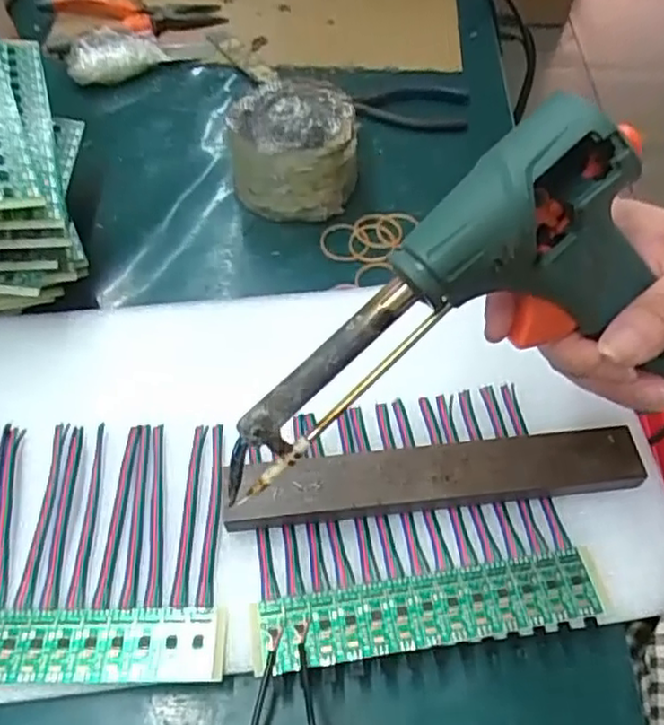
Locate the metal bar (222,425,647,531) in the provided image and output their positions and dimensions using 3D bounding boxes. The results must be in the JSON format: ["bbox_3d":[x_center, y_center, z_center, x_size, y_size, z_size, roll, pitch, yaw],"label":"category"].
[{"bbox_3d":[0.051,0.059,0.348,0.208,0.020,0.030,-5,56,-4],"label":"metal bar"}]

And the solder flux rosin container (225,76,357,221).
[{"bbox_3d":[-0.025,-0.145,0.465,0.086,0.066,0.078,-10,57,-8],"label":"solder flux rosin container"}]

